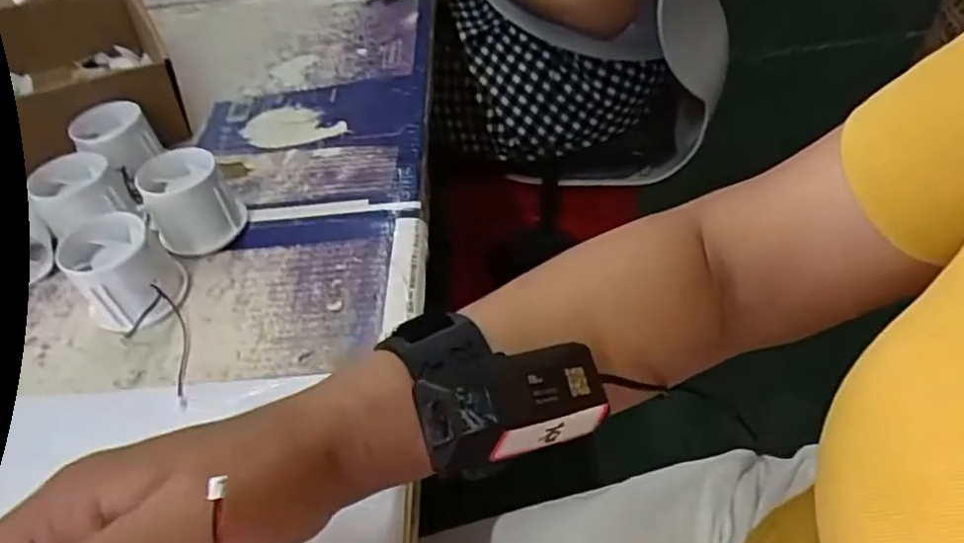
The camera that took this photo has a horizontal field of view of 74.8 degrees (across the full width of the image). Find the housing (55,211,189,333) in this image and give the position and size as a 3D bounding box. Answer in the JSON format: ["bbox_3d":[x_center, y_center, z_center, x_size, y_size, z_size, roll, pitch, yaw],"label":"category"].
[{"bbox_3d":[-0.213,0.000,0.375,0.053,0.048,0.054,-4,47,4],"label":"housing"}]

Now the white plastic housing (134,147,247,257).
[{"bbox_3d":[-0.192,-0.045,0.420,0.052,0.049,0.054,-25,49,-15],"label":"white plastic housing"}]

